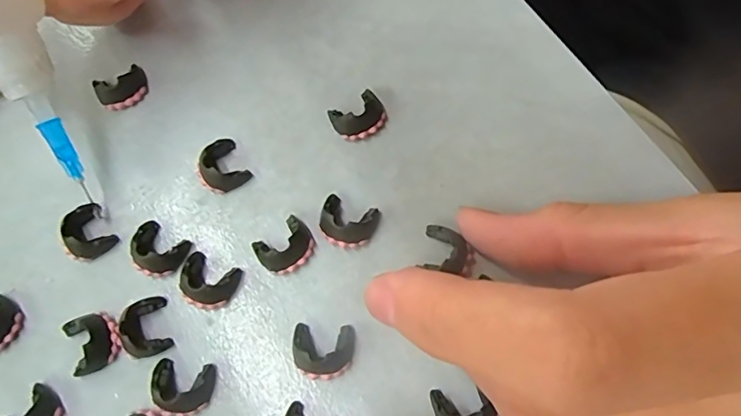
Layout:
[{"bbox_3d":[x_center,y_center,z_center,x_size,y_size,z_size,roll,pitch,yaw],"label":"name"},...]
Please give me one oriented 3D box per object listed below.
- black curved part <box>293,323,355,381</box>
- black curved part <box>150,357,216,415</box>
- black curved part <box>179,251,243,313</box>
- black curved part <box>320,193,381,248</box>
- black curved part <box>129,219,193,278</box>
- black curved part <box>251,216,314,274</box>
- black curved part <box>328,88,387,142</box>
[{"bbox_3d":[-0.012,0.037,0.136,0.016,0.009,0.014,3,70,4],"label":"black curved part"},{"bbox_3d":[-0.049,0.047,0.137,0.017,0.007,0.014,6,71,5],"label":"black curved part"},{"bbox_3d":[-0.046,0.020,0.145,0.015,0.009,0.014,-1,70,3],"label":"black curved part"},{"bbox_3d":[-0.006,0.004,0.147,0.016,0.008,0.014,16,72,8],"label":"black curved part"},{"bbox_3d":[-0.061,0.013,0.151,0.016,0.005,0.014,25,73,11],"label":"black curved part"},{"bbox_3d":[-0.024,0.011,0.147,0.016,0.008,0.014,-36,72,-10],"label":"black curved part"},{"bbox_3d":[-0.003,-0.028,0.158,0.016,0.007,0.014,-29,71,-7],"label":"black curved part"}]

